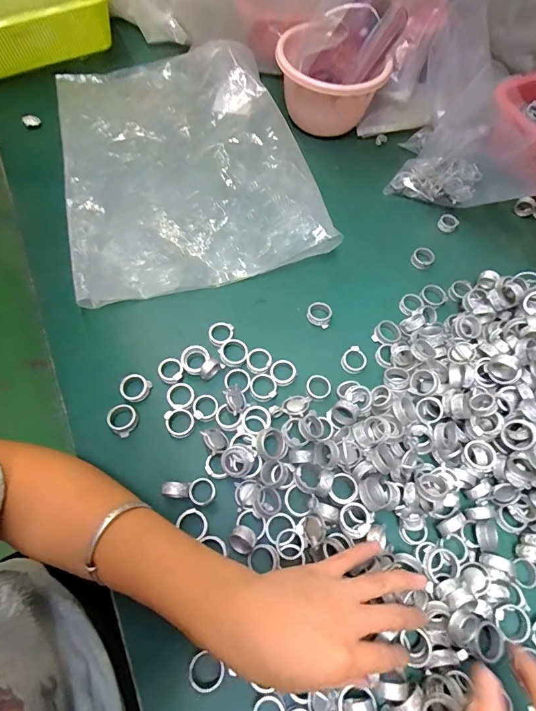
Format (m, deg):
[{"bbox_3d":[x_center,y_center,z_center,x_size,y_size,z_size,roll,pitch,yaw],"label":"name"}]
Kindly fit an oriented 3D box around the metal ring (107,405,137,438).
[{"bbox_3d":[-0.134,0.059,0.365,0.026,0.013,0.025,1,65,-3],"label":"metal ring"}]

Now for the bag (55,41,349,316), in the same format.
[{"bbox_3d":[-0.110,-0.259,0.503,0.274,0.034,0.380,-16,68,-1],"label":"bag"}]

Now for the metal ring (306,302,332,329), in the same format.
[{"bbox_3d":[0.056,-0.045,0.430,0.025,0.009,0.025,1,65,-3],"label":"metal ring"}]

